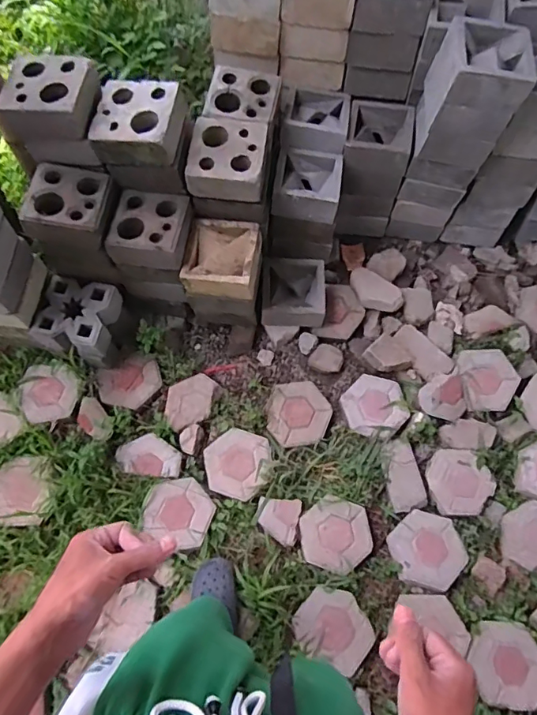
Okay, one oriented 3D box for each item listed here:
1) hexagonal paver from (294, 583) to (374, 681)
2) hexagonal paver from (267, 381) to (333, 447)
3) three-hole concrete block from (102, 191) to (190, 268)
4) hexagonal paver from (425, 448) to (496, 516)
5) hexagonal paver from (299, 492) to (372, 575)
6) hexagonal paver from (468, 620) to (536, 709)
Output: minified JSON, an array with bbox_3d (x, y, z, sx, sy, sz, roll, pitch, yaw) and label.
[{"bbox_3d":[0.170,0.731,1.321,0.198,0.049,0.199,27,71,8],"label":"hexagonal paver"},{"bbox_3d":[0.096,0.177,1.536,0.200,0.056,0.199,-2,70,-3],"label":"hexagonal paver"},{"bbox_3d":[-0.331,-0.355,1.388,0.204,0.112,0.197,10,67,0],"label":"three-hole concrete block"},{"bbox_3d":[0.593,0.384,1.517,0.199,0.037,0.201,-1,68,-4],"label":"hexagonal paver"},{"bbox_3d":[0.195,0.512,1.423,0.201,0.031,0.196,20,70,5],"label":"hexagonal paver"},{"bbox_3d":[0.636,0.815,1.304,0.210,0.054,0.199,3,70,-1],"label":"hexagonal paver"}]

